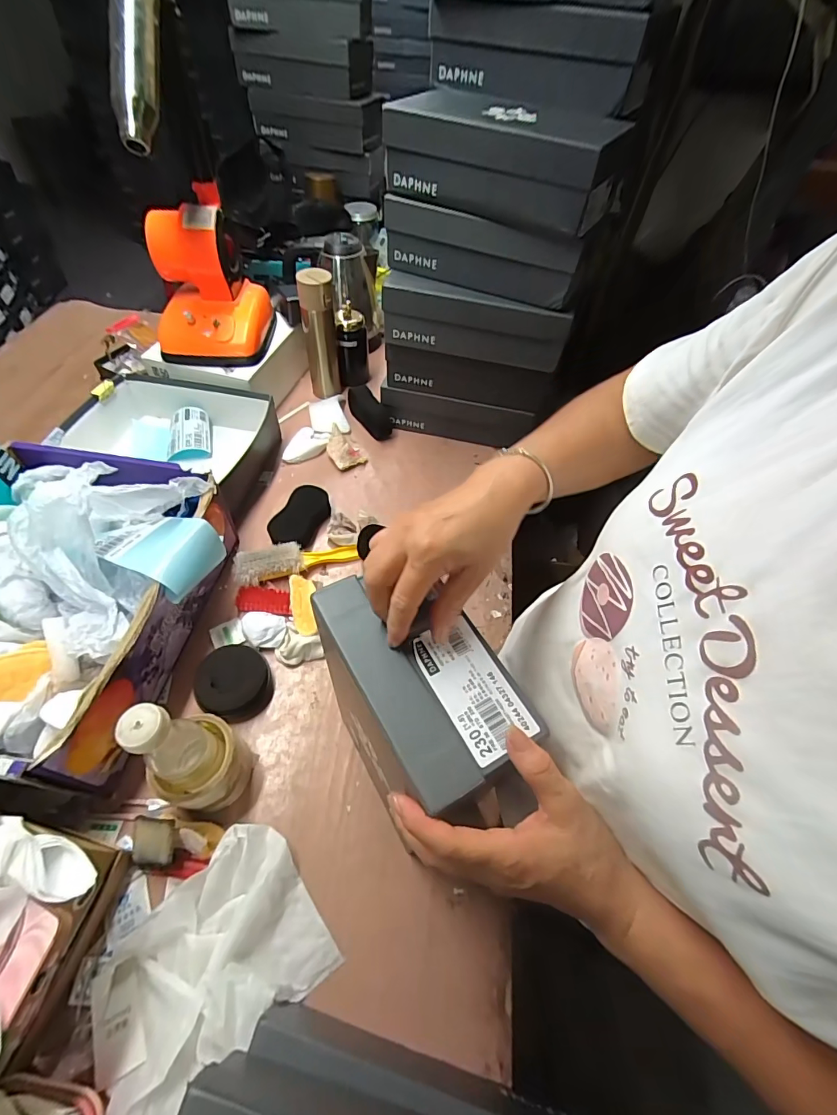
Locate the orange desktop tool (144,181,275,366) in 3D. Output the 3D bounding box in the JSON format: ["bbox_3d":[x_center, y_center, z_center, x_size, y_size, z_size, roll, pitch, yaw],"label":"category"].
[{"bbox_3d":[-0.383,-0.502,0.820,0.175,0.211,0.201,4,54,-1],"label":"orange desktop tool"}]

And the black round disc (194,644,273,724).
[{"bbox_3d":[-0.246,0.167,0.603,0.091,0.039,0.090,2,54,-3],"label":"black round disc"}]

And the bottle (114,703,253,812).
[{"bbox_3d":[-0.236,0.210,0.474,0.077,0.187,0.082,2,54,-3],"label":"bottle"}]

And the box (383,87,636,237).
[{"bbox_3d":[0.122,-0.559,0.632,0.302,0.091,0.167,25,56,13],"label":"box"}]

